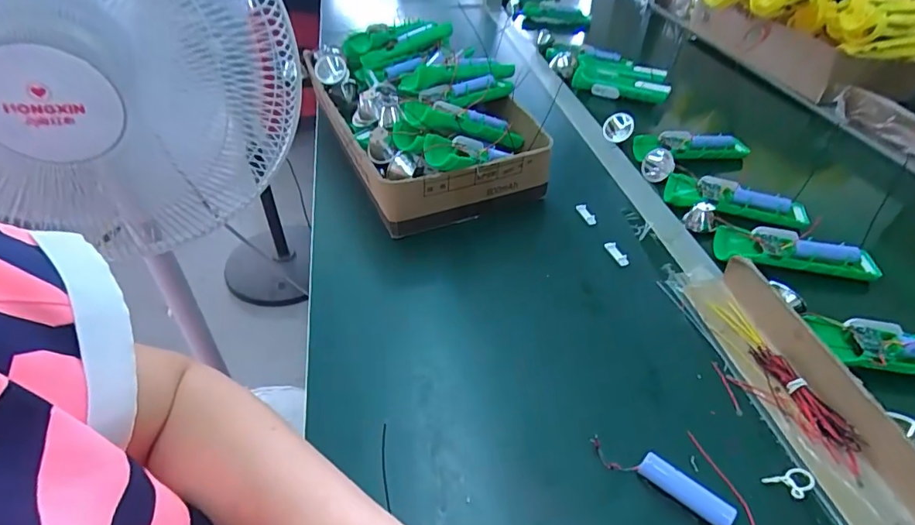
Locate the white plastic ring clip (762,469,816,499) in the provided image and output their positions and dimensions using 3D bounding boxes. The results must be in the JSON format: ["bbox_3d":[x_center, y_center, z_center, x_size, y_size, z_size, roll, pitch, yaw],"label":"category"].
[{"bbox_3d":[0.249,0.165,0.374,0.037,0.004,0.020,-9,43,-13],"label":"white plastic ring clip"}]

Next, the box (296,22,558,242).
[{"bbox_3d":[-0.053,-0.216,0.687,0.236,0.098,0.374,-13,44,-17],"label":"box"}]

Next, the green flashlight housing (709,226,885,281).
[{"bbox_3d":[0.377,-0.014,0.557,0.162,0.023,0.044,10,43,8],"label":"green flashlight housing"}]

